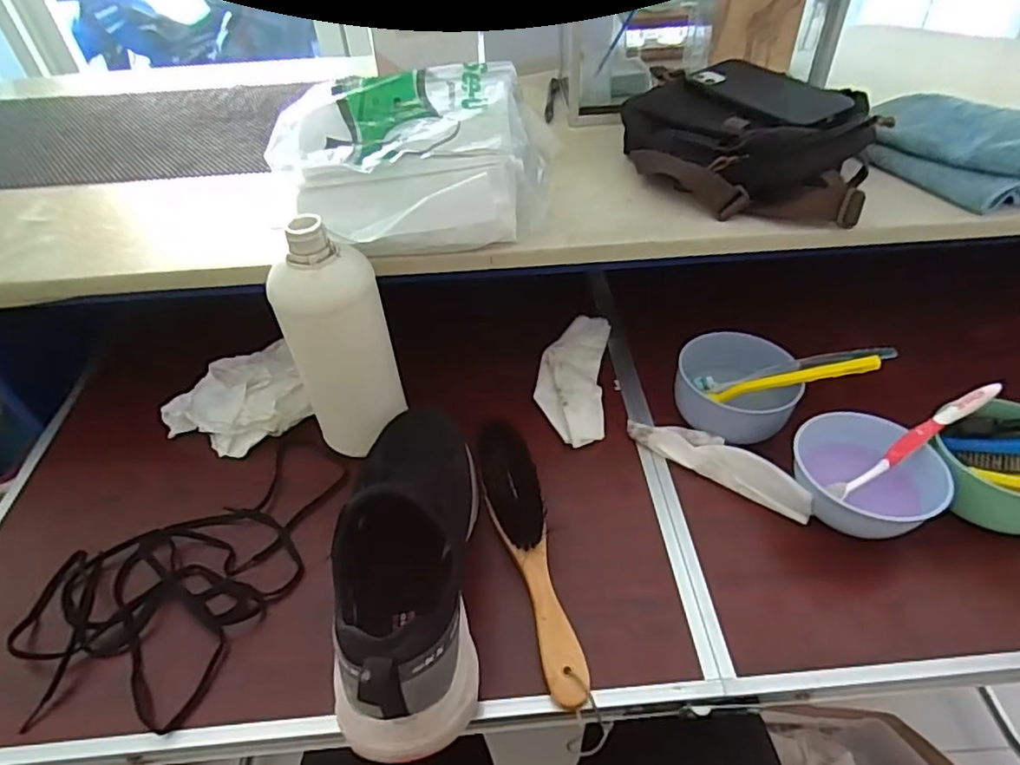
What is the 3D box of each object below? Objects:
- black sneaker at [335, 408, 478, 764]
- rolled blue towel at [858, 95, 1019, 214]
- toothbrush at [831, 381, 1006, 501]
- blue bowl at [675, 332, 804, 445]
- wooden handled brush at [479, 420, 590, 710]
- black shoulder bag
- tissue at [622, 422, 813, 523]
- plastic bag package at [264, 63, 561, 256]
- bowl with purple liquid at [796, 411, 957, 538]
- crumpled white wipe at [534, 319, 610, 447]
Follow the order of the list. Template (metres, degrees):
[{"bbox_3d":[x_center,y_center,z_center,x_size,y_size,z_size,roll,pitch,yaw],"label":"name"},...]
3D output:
[{"bbox_3d":[-0.072,0.111,0.438,0.090,0.099,0.272,-4,44,0],"label":"black sneaker"},{"bbox_3d":[0.430,-0.224,0.579,0.116,0.059,0.199,-30,50,-25],"label":"rolled blue towel"},{"bbox_3d":[0.332,0.047,0.499,0.163,0.019,0.014,-35,49,1],"label":"toothbrush"},{"bbox_3d":[0.211,0.004,0.570,0.108,0.053,0.094,19,49,21],"label":"blue bowl"},{"bbox_3d":[0.013,0.130,0.482,0.044,0.033,0.234,-10,45,-6],"label":"wooden handled brush"},{"bbox_3d":[0.222,-0.230,0.595,0.239,0.081,0.172,16,48,18],"label":"black shoulder bag"},{"bbox_3d":[0.184,0.065,0.533,0.162,0.026,0.040,32,55,31],"label":"tissue"},{"bbox_3d":[-0.080,-0.210,0.566,0.241,0.098,0.217,-3,44,1],"label":"plastic bag package"},{"bbox_3d":[0.297,0.078,0.507,0.108,0.052,0.107,-2,44,2],"label":"bowl with purple liquid"},{"bbox_3d":[0.065,-0.007,0.634,0.069,0.014,0.176,4,45,8],"label":"crumpled white wipe"}]

